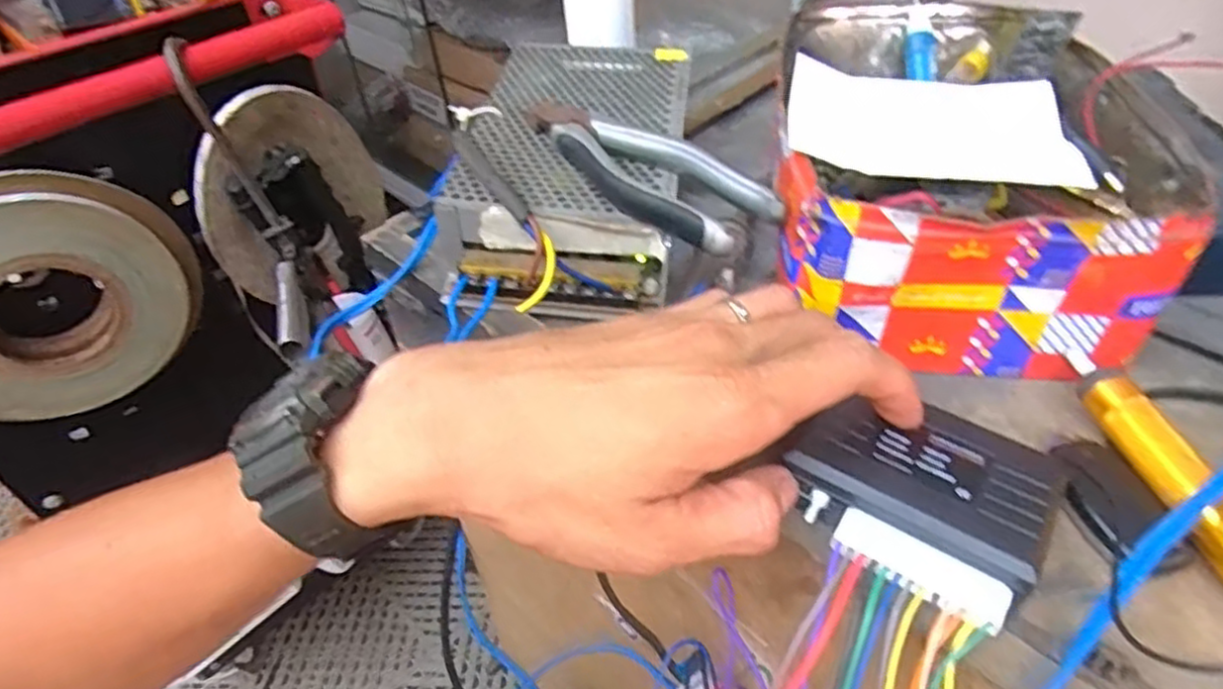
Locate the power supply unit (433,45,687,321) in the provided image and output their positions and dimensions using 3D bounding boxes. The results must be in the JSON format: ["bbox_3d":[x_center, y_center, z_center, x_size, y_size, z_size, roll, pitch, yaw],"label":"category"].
[{"bbox_3d":[-0.015,-0.103,0.389,0.133,0.058,0.212,3,45,8],"label":"power supply unit"}]

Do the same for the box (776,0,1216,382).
[{"bbox_3d":[0.172,-0.098,0.364,0.164,0.080,0.244,7,45,13],"label":"box"}]

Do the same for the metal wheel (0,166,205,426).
[{"bbox_3d":[-0.392,-0.033,0.491,0.187,0.165,0.040,-32,50,-25],"label":"metal wheel"}]

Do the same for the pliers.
[{"bbox_3d":[0.010,-0.086,0.340,0.048,0.019,0.147,-34,51,-26],"label":"pliers"}]

